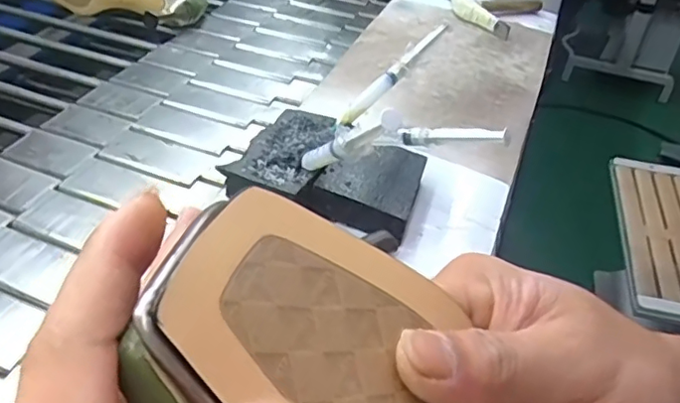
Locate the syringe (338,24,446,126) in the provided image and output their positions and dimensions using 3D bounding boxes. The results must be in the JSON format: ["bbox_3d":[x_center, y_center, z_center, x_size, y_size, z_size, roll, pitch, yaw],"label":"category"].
[{"bbox_3d":[0.054,-0.130,0.598,0.148,0.015,0.014,-45,56,-8],"label":"syringe"}]

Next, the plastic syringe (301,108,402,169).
[{"bbox_3d":[0.002,-0.043,0.450,0.012,0.148,0.016,-22,91,-29],"label":"plastic syringe"}]

